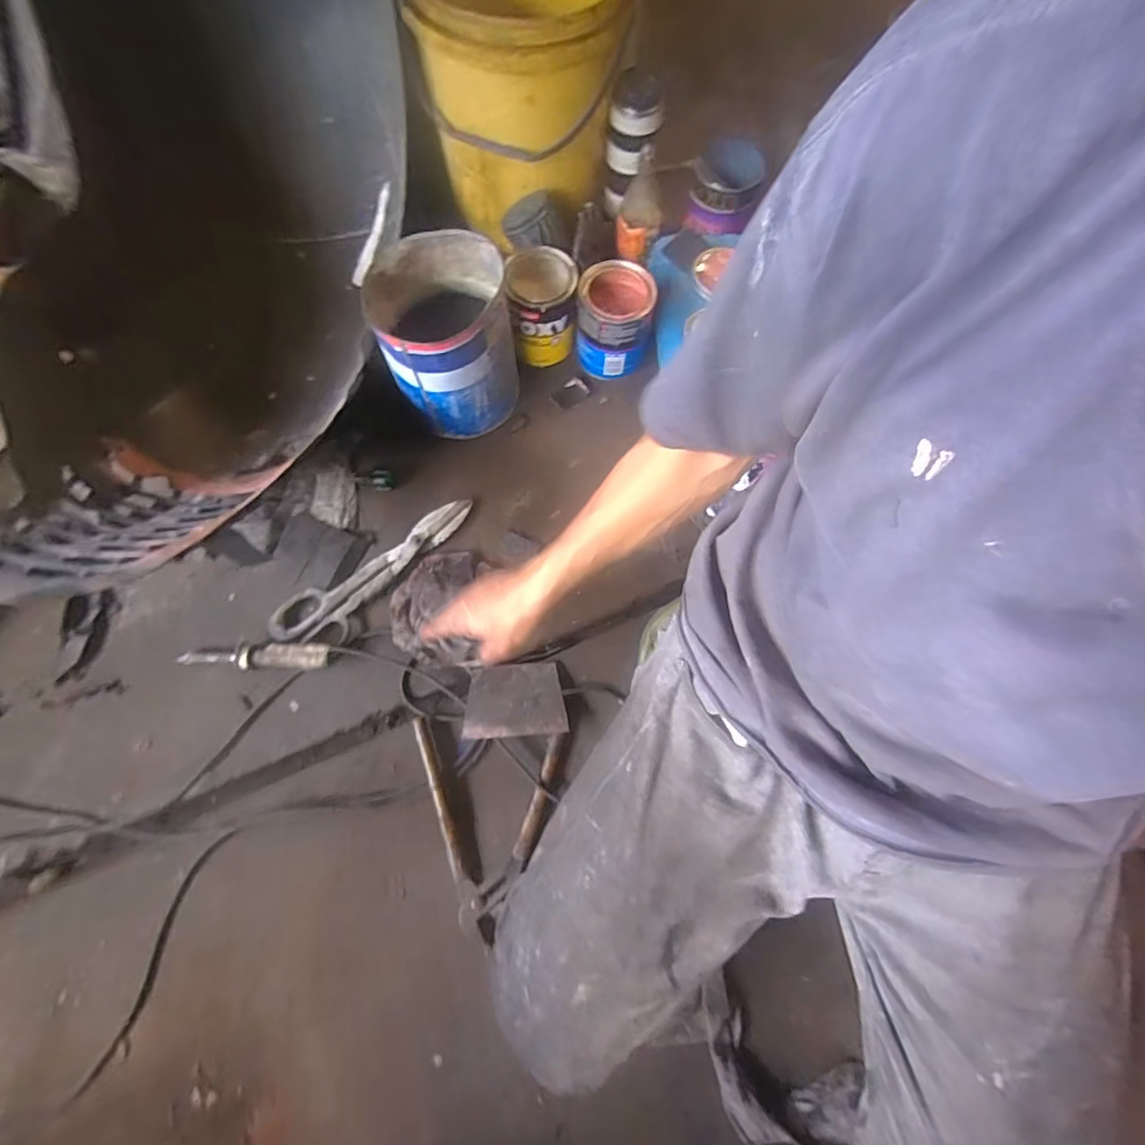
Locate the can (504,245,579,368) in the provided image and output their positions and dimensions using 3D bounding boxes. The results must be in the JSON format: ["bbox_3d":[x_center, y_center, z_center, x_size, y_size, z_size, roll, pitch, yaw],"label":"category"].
[{"bbox_3d":[-0.043,-0.380,0.794,0.095,0.117,0.105,-3,72,-4],"label":"can"}]

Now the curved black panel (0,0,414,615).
[{"bbox_3d":[-0.429,-0.411,0.526,0.368,0.624,0.910,14,72,2],"label":"curved black panel"}]

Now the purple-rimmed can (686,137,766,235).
[{"bbox_3d":[0.231,-0.577,0.826,0.091,0.084,0.100,0,72,0],"label":"purple-rimmed can"}]

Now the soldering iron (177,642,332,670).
[{"bbox_3d":[-0.385,0.100,0.661,0.183,0.021,0.029,1,72,-2],"label":"soldering iron"}]

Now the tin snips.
[{"bbox_3d":[-0.244,0.006,0.702,0.286,0.014,0.078,-34,76,-12],"label":"tin snips"}]

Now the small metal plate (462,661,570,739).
[{"bbox_3d":[-0.068,0.152,0.658,0.116,0.006,0.086,-2,61,-9],"label":"small metal plate"}]

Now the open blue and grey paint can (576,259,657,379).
[{"bbox_3d":[0.058,-0.357,0.788,0.101,0.120,0.104,1,72,-2],"label":"open blue and grey paint can"}]

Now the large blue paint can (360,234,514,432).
[{"bbox_3d":[-0.164,-0.299,0.721,0.160,0.196,0.160,1,72,-2],"label":"large blue paint can"}]

